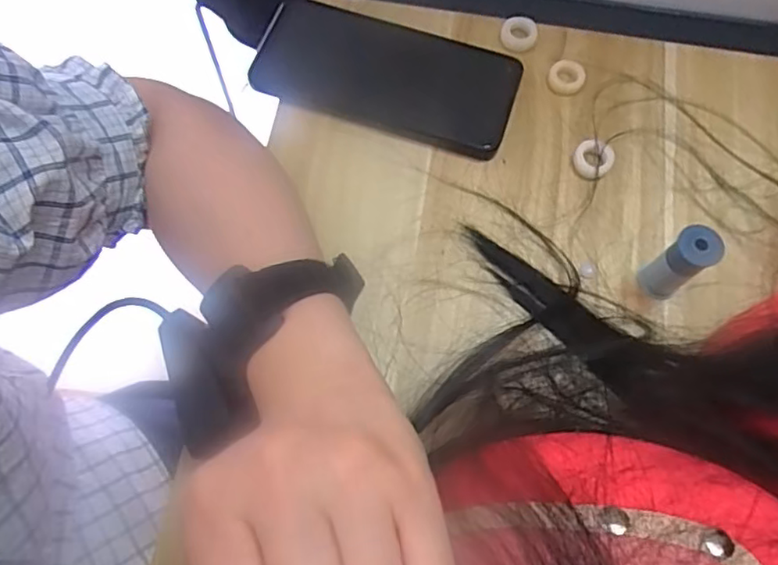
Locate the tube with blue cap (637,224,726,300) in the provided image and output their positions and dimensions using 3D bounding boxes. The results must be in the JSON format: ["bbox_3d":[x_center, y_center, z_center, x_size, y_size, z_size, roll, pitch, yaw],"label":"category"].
[{"bbox_3d":[0.151,-0.010,0.319,0.019,0.051,0.021,-30,73,-13],"label":"tube with blue cap"}]

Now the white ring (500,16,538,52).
[{"bbox_3d":[0.085,-0.162,0.398,0.024,0.008,0.022,1,69,-2],"label":"white ring"}]

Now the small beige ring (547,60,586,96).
[{"bbox_3d":[0.113,-0.131,0.389,0.023,0.005,0.025,1,69,-2],"label":"small beige ring"}]

